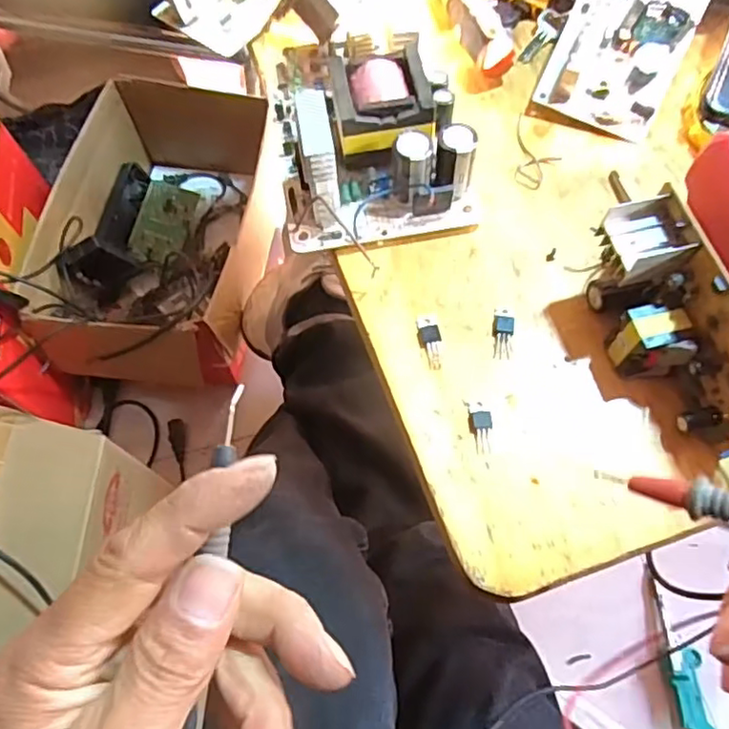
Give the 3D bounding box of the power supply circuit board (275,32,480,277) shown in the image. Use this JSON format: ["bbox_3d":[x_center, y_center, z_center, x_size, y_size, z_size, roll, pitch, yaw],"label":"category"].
[{"bbox_3d":[0.005,-0.127,0.347,0.107,0.056,0.107,-10,66,-2],"label":"power supply circuit board"}]

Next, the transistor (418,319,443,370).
[{"bbox_3d":[0.036,-0.012,0.328,0.011,0.005,0.030,-10,66,-2],"label":"transistor"}]

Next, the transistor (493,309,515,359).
[{"bbox_3d":[0.073,-0.017,0.327,0.011,0.004,0.029,4,66,4],"label":"transistor"}]

